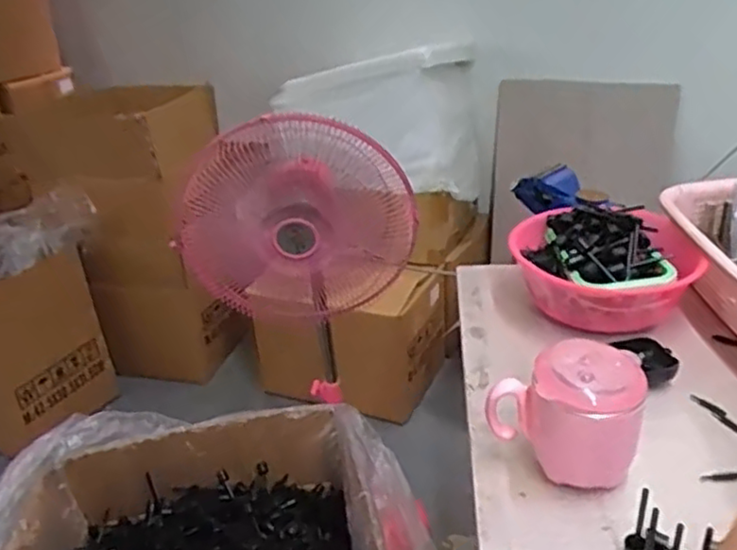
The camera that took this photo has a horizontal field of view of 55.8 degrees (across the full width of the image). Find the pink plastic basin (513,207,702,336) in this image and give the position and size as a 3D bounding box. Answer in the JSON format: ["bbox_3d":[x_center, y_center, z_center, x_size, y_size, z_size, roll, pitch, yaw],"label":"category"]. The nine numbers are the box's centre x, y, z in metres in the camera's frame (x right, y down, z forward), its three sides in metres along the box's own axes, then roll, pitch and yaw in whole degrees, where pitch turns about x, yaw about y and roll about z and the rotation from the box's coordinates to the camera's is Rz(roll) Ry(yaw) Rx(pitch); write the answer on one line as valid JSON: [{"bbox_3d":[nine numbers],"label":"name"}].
[{"bbox_3d":[0.239,-0.010,0.716,0.179,0.084,0.148,5,29,18],"label":"pink plastic basin"}]

